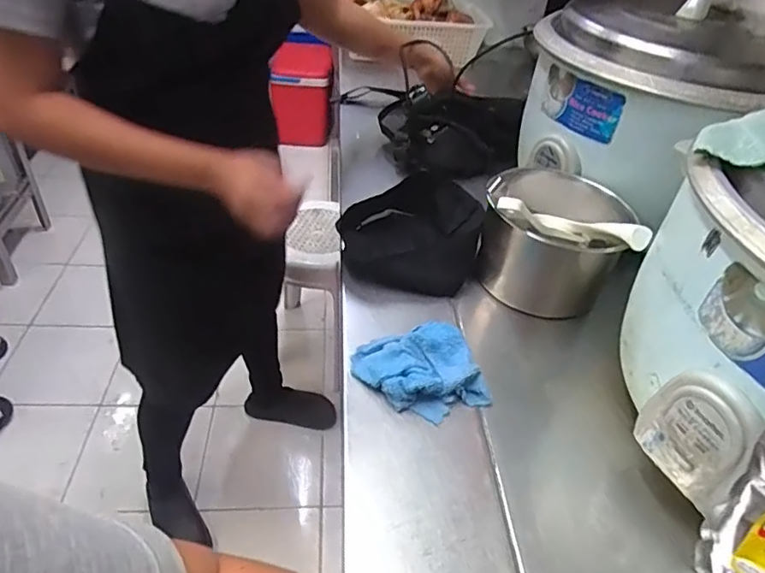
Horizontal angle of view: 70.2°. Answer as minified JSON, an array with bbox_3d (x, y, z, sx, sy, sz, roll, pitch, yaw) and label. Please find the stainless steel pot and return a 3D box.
[{"bbox_3d":[0.219,-0.066,0.719,0.167,0.155,0.159,4,39,-3],"label":"stainless steel pot"}]

